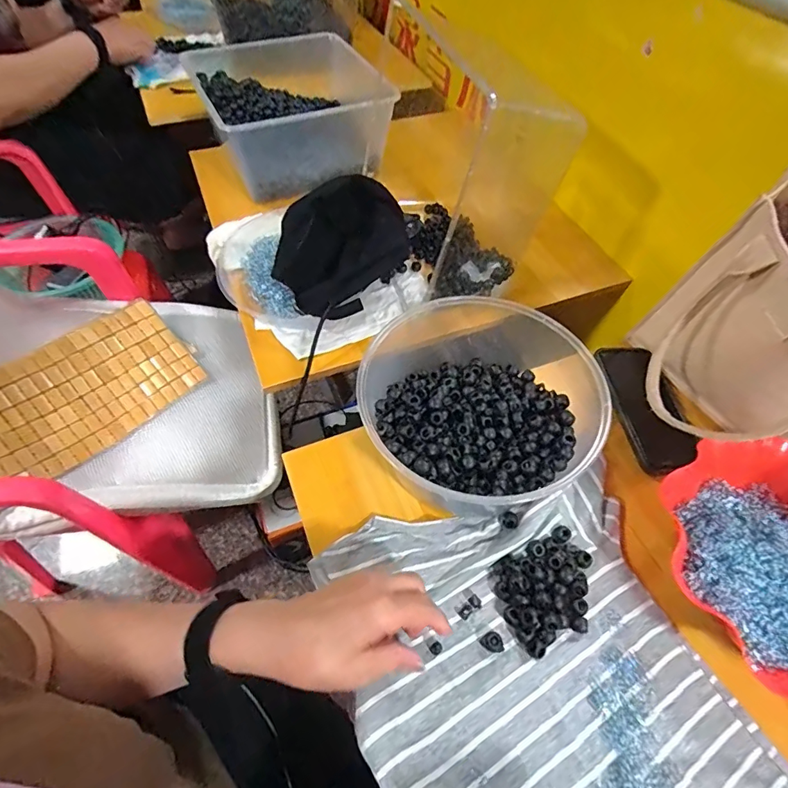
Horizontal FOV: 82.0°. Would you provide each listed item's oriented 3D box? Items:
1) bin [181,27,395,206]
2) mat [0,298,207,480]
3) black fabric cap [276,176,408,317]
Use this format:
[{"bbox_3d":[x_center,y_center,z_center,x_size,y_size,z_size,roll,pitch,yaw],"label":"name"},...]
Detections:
[{"bbox_3d":[-0.190,-0.508,0.831,0.277,0.148,0.334,-21,60,-17],"label":"bin"},{"bbox_3d":[-0.485,0.001,0.674,0.359,0.056,0.188,-39,89,-33],"label":"mat"},{"bbox_3d":[-0.070,-0.190,0.585,0.173,0.045,0.137,-45,98,0],"label":"black fabric cap"}]

